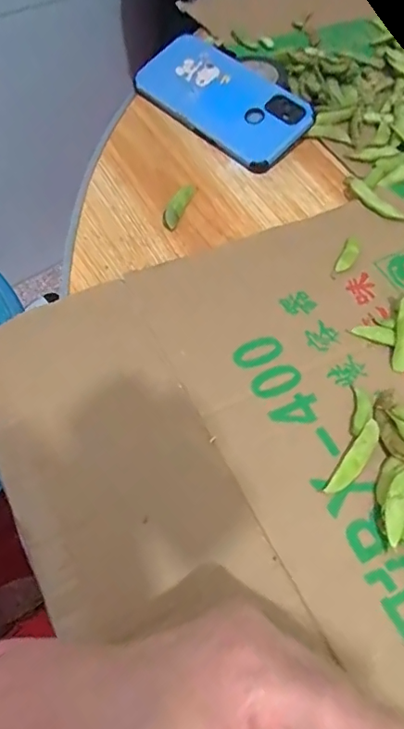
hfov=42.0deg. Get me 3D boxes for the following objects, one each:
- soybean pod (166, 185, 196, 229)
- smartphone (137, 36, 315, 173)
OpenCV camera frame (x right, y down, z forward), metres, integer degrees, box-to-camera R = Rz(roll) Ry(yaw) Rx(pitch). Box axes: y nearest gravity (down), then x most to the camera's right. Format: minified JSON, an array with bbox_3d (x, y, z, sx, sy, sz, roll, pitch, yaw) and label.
[{"bbox_3d":[-0.018,-0.126,0.417,0.012,0.006,0.049,19,59,7],"label":"soybean pod"},{"bbox_3d":[0.019,-0.238,0.472,0.161,0.011,0.079,40,83,17],"label":"smartphone"}]

